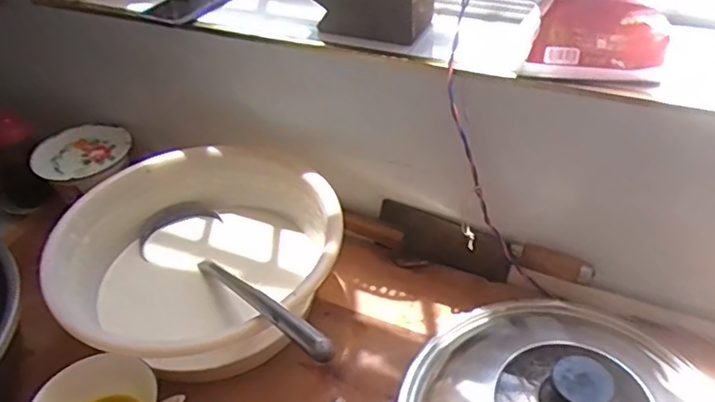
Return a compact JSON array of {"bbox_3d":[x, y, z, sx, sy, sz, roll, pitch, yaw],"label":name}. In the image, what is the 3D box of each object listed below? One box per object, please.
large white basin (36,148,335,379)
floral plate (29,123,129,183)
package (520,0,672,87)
[{"bbox_3d":[-0.185,0.074,0.783,0.342,0.131,0.321,-2,40,1],"label":"large white basin"},{"bbox_3d":[-0.450,-0.079,0.985,0.157,0.034,0.134,23,60,36],"label":"floral plate"},{"bbox_3d":[0.255,-0.182,0.650,0.140,0.070,0.095,10,41,15],"label":"package"}]

